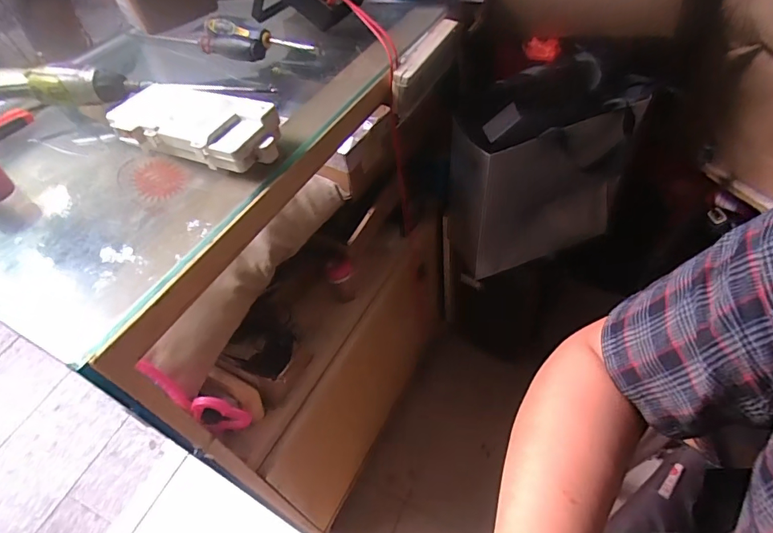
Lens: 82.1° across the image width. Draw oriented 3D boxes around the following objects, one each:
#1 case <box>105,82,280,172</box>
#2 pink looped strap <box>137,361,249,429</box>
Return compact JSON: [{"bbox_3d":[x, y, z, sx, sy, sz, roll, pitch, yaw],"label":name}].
[{"bbox_3d":[-0.197,-0.149,0.461,0.179,0.039,0.079,17,54,19],"label":"case"},{"bbox_3d":[-0.230,0.161,0.531,0.065,0.154,0.025,-16,40,40],"label":"pink looped strap"}]

